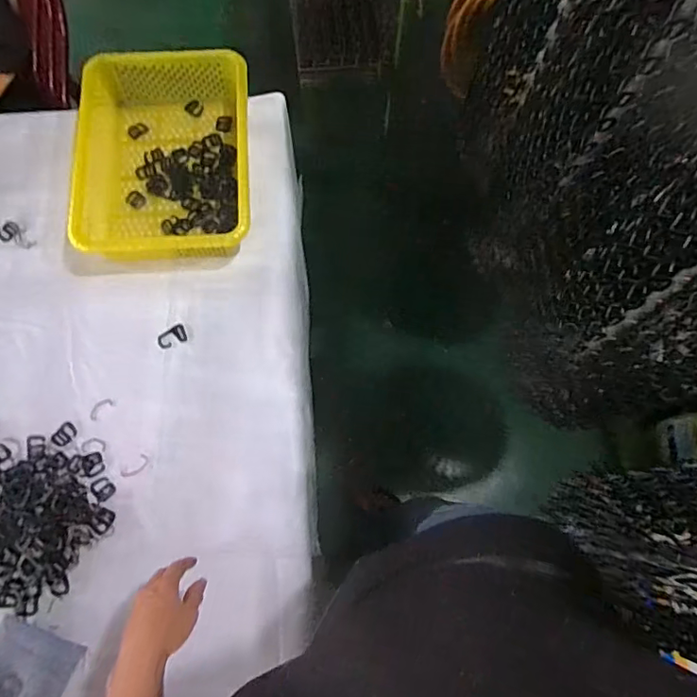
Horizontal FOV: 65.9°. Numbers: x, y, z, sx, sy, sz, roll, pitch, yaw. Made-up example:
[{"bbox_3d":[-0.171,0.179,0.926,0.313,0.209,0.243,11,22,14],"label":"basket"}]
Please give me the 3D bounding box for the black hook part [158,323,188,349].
[{"bbox_3d":[-0.267,-0.018,0.817,0.044,0.006,0.030,-28,75,-10],"label":"black hook part"}]

